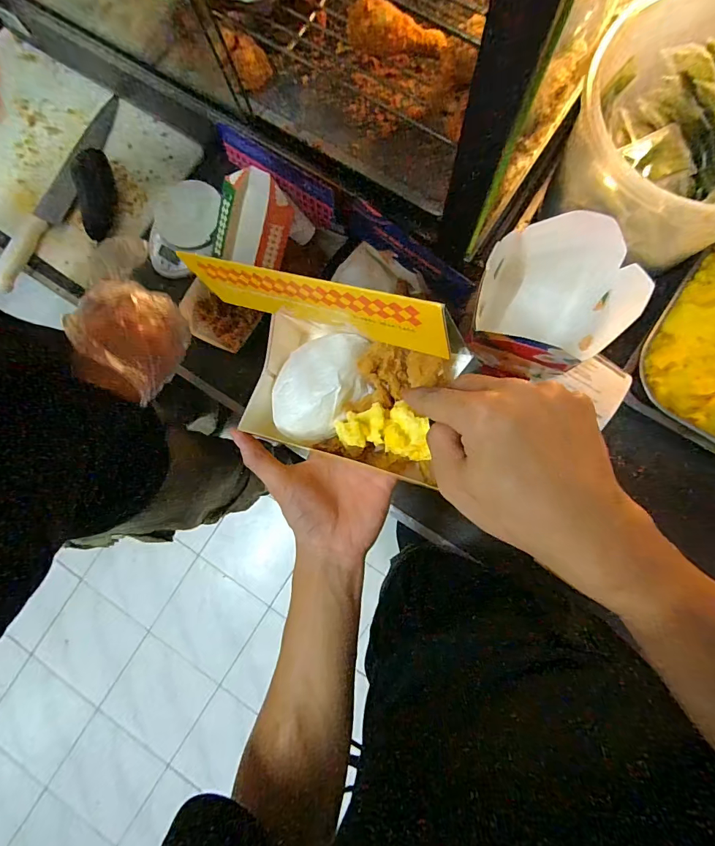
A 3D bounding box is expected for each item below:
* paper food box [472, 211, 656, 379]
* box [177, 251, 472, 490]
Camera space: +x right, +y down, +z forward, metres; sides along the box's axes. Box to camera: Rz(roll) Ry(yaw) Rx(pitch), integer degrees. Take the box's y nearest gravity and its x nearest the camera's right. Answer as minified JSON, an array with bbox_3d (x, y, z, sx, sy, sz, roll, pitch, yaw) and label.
[{"bbox_3d":[0.186,-0.119,0.412,0.115,0.125,0.131,2,86,4],"label":"paper food box"},{"bbox_3d":[-0.027,-0.031,0.288,0.183,0.152,0.101,15,87,5],"label":"box"}]

